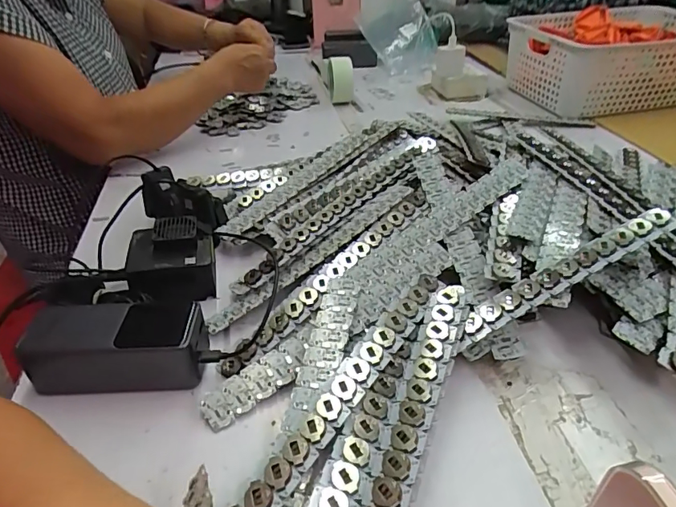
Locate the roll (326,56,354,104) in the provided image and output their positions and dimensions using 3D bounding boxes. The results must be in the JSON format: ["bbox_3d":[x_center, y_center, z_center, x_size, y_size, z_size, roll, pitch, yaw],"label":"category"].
[{"bbox_3d":[0.005,-0.325,0.887,0.047,0.082,0.077,-3,36,-2],"label":"roll"}]

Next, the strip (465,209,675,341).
[{"bbox_3d":[0.186,0.014,0.379,0.192,0.009,0.027,-28,40,-5],"label":"strip"}]

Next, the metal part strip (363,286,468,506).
[{"bbox_3d":[0.047,0.116,0.313,0.028,0.009,0.253,4,43,29],"label":"metal part strip"}]

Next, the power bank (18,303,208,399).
[{"bbox_3d":[-0.173,0.072,0.373,0.130,0.051,0.057,-4,36,-3],"label":"power bank"}]

